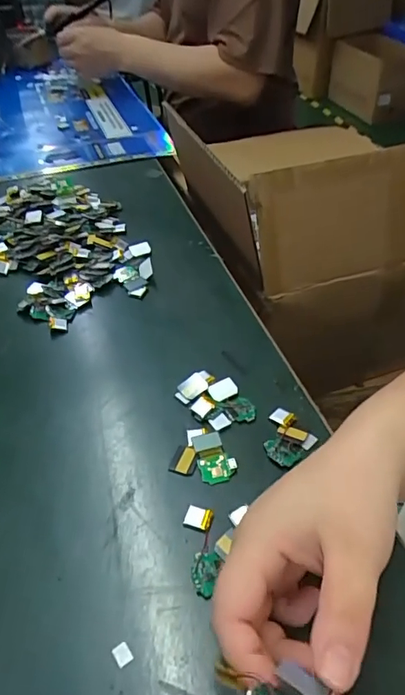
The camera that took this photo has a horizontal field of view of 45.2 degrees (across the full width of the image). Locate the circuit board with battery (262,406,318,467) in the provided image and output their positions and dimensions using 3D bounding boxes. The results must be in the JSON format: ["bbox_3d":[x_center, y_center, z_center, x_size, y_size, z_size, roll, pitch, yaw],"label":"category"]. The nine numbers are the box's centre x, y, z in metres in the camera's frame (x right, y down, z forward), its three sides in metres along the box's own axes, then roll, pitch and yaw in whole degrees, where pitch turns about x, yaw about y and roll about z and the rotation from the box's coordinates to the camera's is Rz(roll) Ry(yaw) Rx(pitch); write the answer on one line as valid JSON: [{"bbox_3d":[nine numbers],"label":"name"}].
[{"bbox_3d":[0.060,0.066,0.363,0.040,0.004,0.038,-32,52,-26],"label":"circuit board with battery"}]

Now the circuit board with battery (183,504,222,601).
[{"bbox_3d":[0.000,0.125,0.304,0.019,0.006,0.056,-7,46,-4],"label":"circuit board with battery"}]

